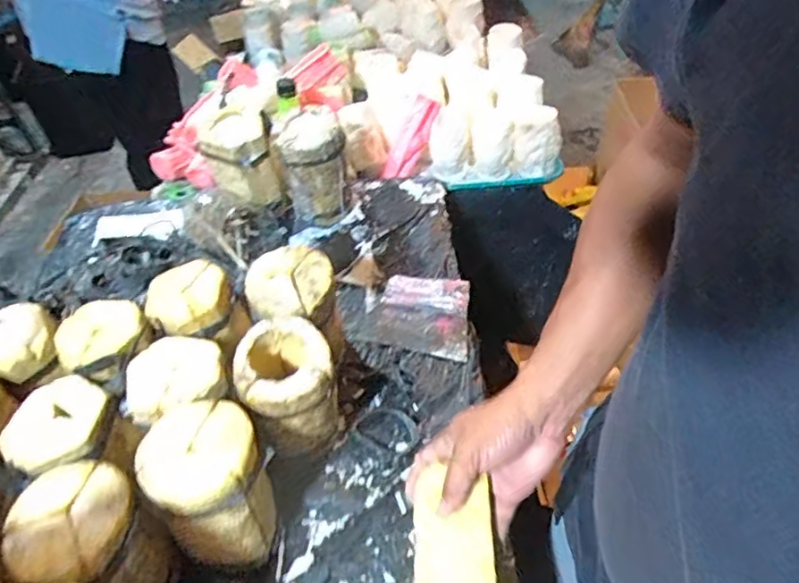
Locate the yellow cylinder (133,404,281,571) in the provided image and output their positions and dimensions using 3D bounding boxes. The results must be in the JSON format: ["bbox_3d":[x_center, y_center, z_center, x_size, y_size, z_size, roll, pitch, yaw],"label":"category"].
[{"bbox_3d":[-0.160,0.182,0.518,0.093,0.157,0.100,-21,49,-14],"label":"yellow cylinder"}]

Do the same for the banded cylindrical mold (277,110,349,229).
[{"bbox_3d":[-0.119,-0.169,0.819,0.089,0.153,0.081,-10,47,-4],"label":"banded cylindrical mold"}]

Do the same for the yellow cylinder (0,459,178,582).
[{"bbox_3d":[-0.251,0.214,0.486,0.093,0.133,0.088,-3,47,3],"label":"yellow cylinder"}]

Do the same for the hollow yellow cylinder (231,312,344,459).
[{"bbox_3d":[-0.104,0.110,0.575,0.086,0.154,0.093,-19,49,-12],"label":"hollow yellow cylinder"}]

